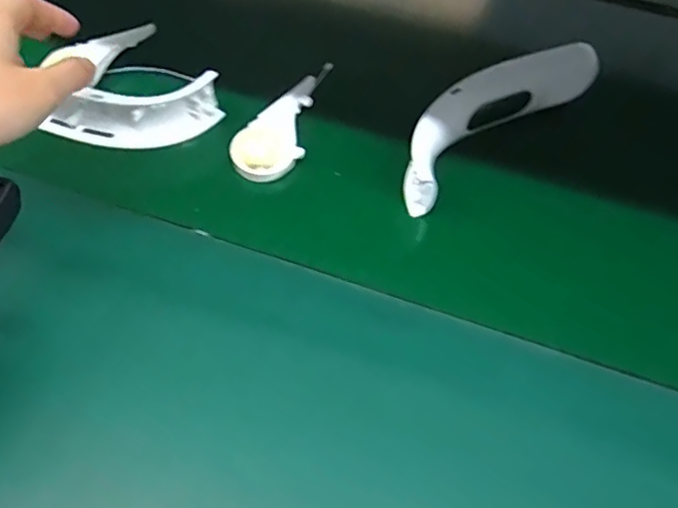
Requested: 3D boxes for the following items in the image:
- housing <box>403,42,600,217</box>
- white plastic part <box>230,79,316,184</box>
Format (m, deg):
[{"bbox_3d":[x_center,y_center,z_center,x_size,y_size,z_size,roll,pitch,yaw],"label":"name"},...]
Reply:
[{"bbox_3d":[0.115,-0.108,0.432,0.192,0.058,0.045,-35,65,-23],"label":"housing"},{"bbox_3d":[-0.043,-0.096,0.437,0.047,0.014,0.095,23,72,16],"label":"white plastic part"}]

